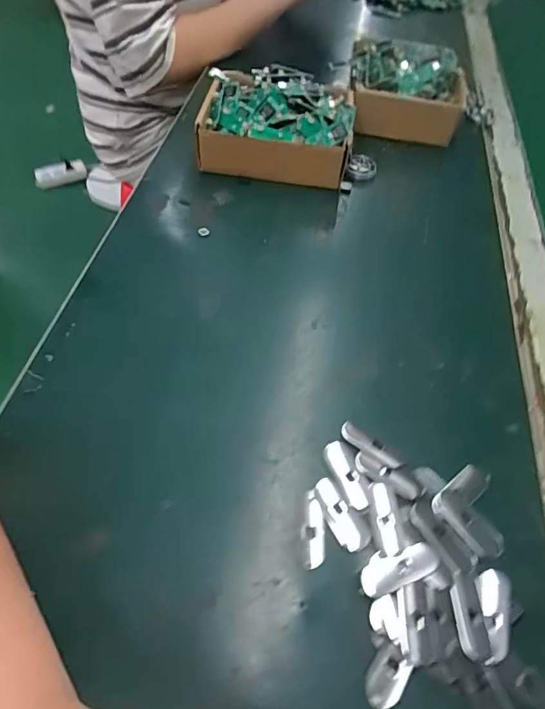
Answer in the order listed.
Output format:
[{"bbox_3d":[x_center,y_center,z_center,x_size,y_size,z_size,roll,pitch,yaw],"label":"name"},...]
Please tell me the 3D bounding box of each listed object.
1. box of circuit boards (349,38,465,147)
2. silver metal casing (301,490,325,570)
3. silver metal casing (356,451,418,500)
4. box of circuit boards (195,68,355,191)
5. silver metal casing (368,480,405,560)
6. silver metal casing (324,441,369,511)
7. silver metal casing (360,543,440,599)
[{"bbox_3d":[0.174,-0.353,0.626,0.145,0.079,0.140,2,54,-1],"label":"box of circuit boards"},{"bbox_3d":[0.027,0.116,0.313,0.014,0.004,0.048,1,54,-2],"label":"silver metal casing"},{"bbox_3d":[0.081,0.086,0.334,0.047,0.004,0.015,26,57,15],"label":"silver metal casing"},{"bbox_3d":[0.005,-0.268,0.550,0.173,0.083,0.123,4,54,0],"label":"box of circuit boards"},{"bbox_3d":[0.076,0.109,0.316,0.020,0.004,0.048,1,54,-2],"label":"silver metal casing"},{"bbox_3d":[0.052,0.085,0.334,0.016,0.004,0.051,-17,57,-15],"label":"silver metal casing"},{"bbox_3d":[0.080,0.135,0.298,0.053,0.006,0.022,-17,57,-15],"label":"silver metal casing"}]

